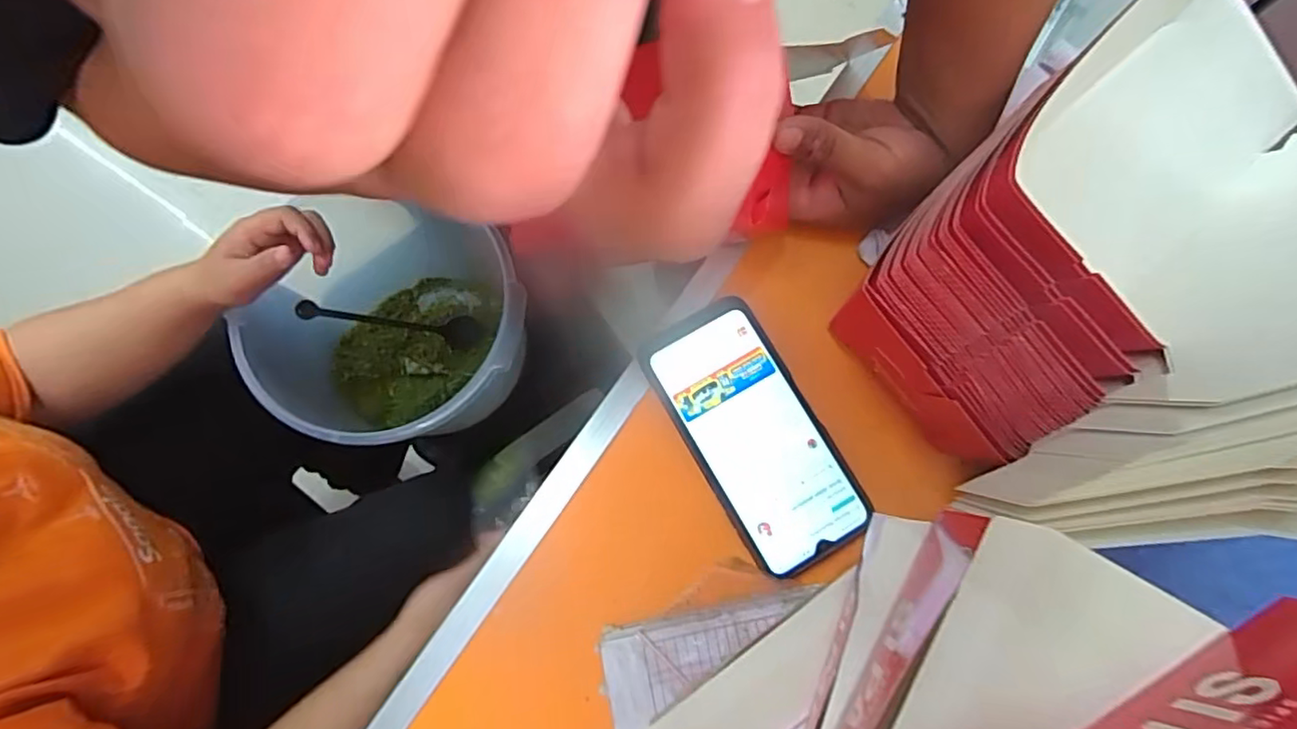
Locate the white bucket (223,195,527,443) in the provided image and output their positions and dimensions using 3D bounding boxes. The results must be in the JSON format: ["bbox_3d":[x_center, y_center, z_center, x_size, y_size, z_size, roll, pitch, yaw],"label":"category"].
[{"bbox_3d":[-0.240,-0.031,0.656,0.246,0.234,0.210,-22,80,-4],"label":"white bucket"}]

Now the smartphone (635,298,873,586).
[{"bbox_3d":[0.064,0.041,0.377,0.077,0.006,0.164,-30,81,-5],"label":"smartphone"}]

